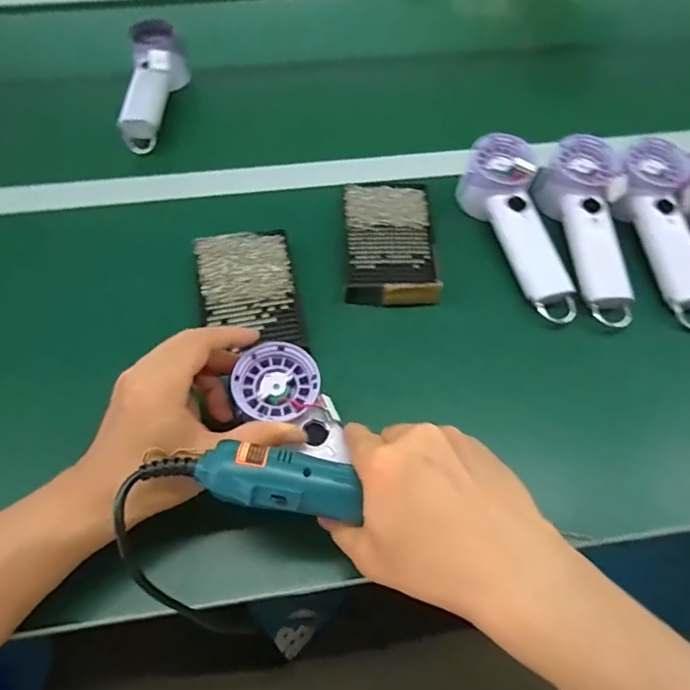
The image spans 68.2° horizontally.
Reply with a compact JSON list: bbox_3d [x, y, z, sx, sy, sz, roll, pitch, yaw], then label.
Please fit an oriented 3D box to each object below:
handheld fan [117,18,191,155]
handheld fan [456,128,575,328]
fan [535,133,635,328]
[{"bbox_3d":[-0.232,-0.325,0.620,0.062,0.066,0.197,-1,59,-2],"label":"handheld fan"},{"bbox_3d":[0.172,-0.113,0.496,0.068,0.058,0.199,-13,72,-9],"label":"handheld fan"},{"bbox_3d":[0.238,-0.111,0.492,0.066,0.045,0.197,-2,71,-2],"label":"fan"}]

